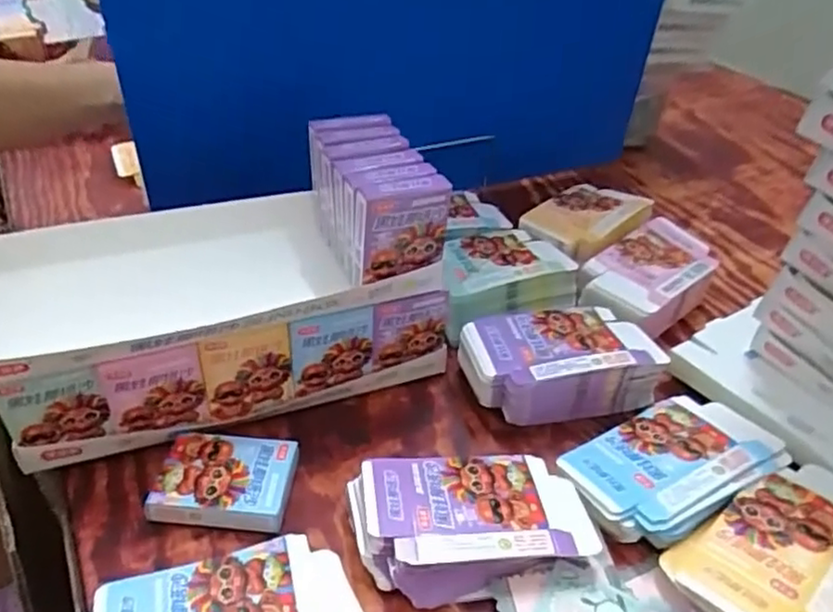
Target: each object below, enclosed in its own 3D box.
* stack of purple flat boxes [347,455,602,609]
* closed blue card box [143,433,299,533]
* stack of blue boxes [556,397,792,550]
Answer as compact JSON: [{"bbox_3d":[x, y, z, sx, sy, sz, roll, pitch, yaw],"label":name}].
[{"bbox_3d":[0.038,0.146,0.458,0.157,0.038,0.088,-3,38,-6],"label":"stack of purple flat boxes"},{"bbox_3d":[-0.137,0.127,0.487,0.095,0.025,0.066,4,38,2],"label":"closed blue card box"},{"bbox_3d":[0.185,0.119,0.495,0.148,0.035,0.096,-20,43,-26],"label":"stack of blue boxes"}]

